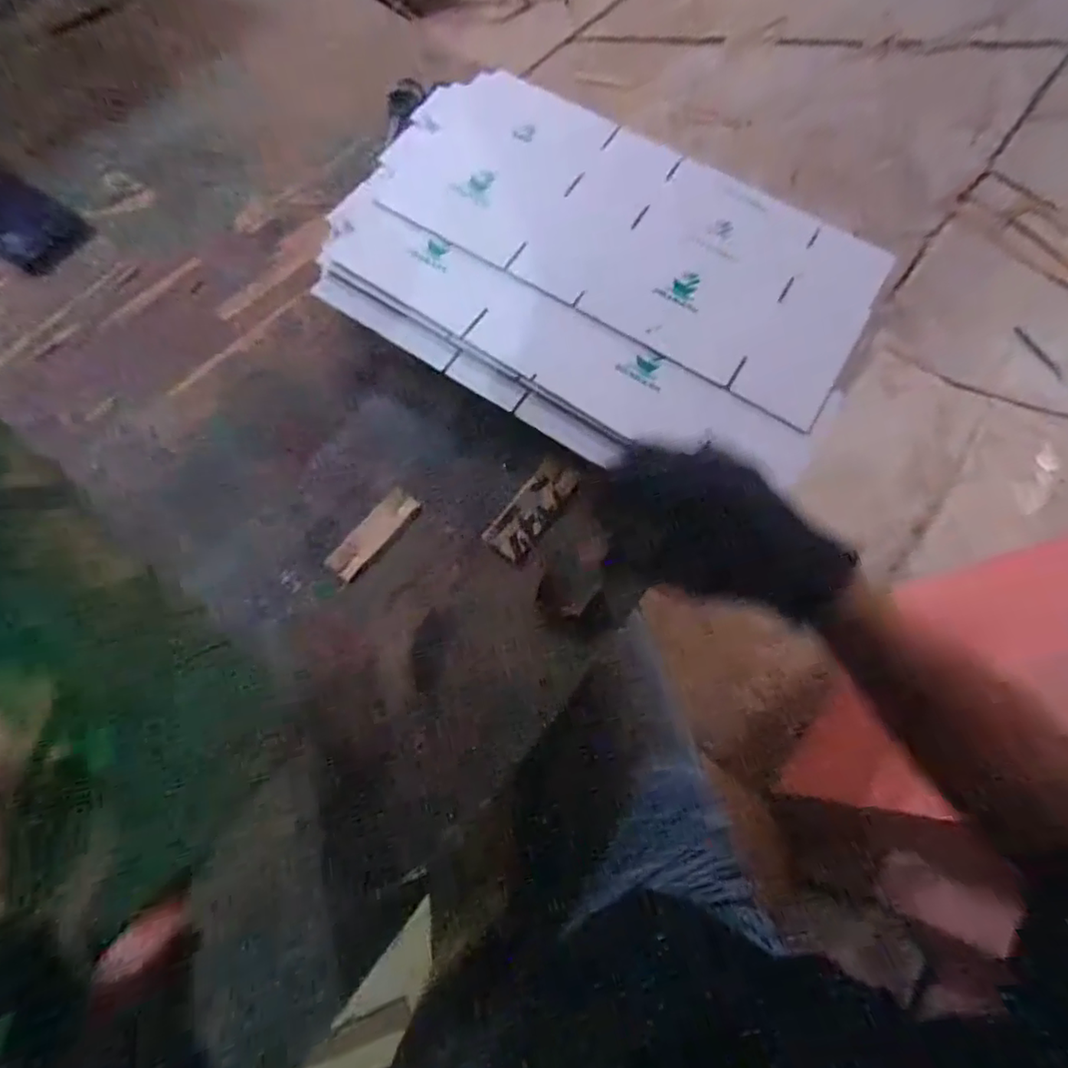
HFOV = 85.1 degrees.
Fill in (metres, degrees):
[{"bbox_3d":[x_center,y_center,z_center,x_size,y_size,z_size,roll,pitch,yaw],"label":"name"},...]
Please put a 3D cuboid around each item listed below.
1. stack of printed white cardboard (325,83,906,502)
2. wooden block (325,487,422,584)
[{"bbox_3d":[0.057,-0.242,0.525,0.458,0.019,0.324,27,73,8],"label":"stack of printed white cardboard"},{"bbox_3d":[-0.137,0.000,0.499,0.030,0.010,0.089,37,75,11],"label":"wooden block"}]

